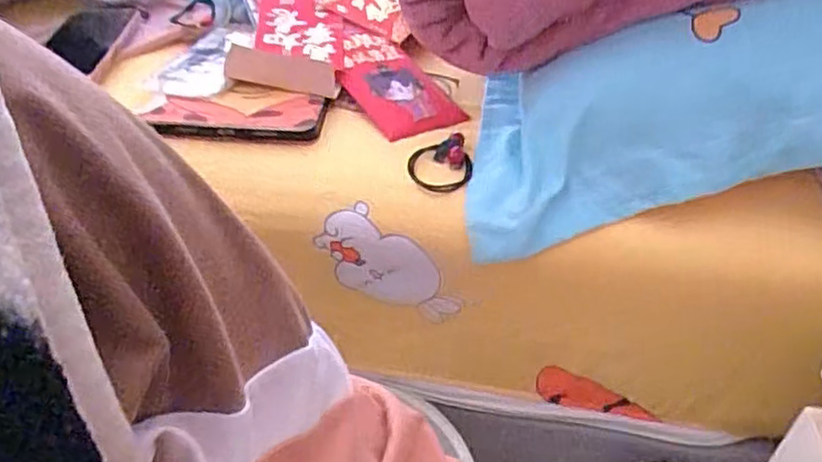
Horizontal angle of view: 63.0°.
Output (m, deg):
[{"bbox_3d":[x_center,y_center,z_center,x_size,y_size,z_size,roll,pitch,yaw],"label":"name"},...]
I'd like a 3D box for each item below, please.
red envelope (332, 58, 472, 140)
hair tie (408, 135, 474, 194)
[{"bbox_3d":[-0.010,-0.124,0.630,0.080,0.012,0.107,-22,59,-27],"label":"red envelope"},{"bbox_3d":[0.024,-0.057,0.559,0.051,0.017,0.057,-3,38,-9],"label":"hair tie"}]

